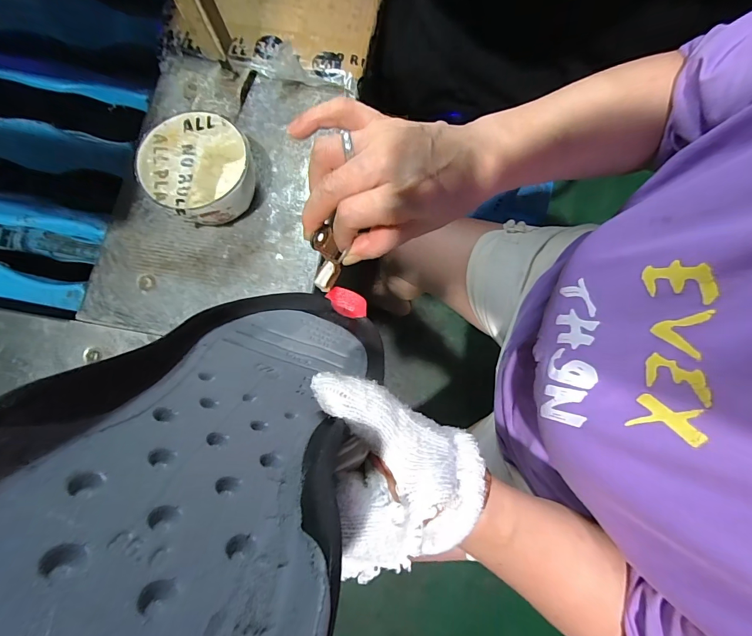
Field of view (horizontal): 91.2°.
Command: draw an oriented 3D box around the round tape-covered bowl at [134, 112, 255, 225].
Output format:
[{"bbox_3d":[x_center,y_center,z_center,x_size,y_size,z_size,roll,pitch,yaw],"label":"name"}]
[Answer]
[{"bbox_3d":[-0.174,-0.144,0.381,0.101,0.060,0.108,0,79,0],"label":"round tape-covered bowl"}]

